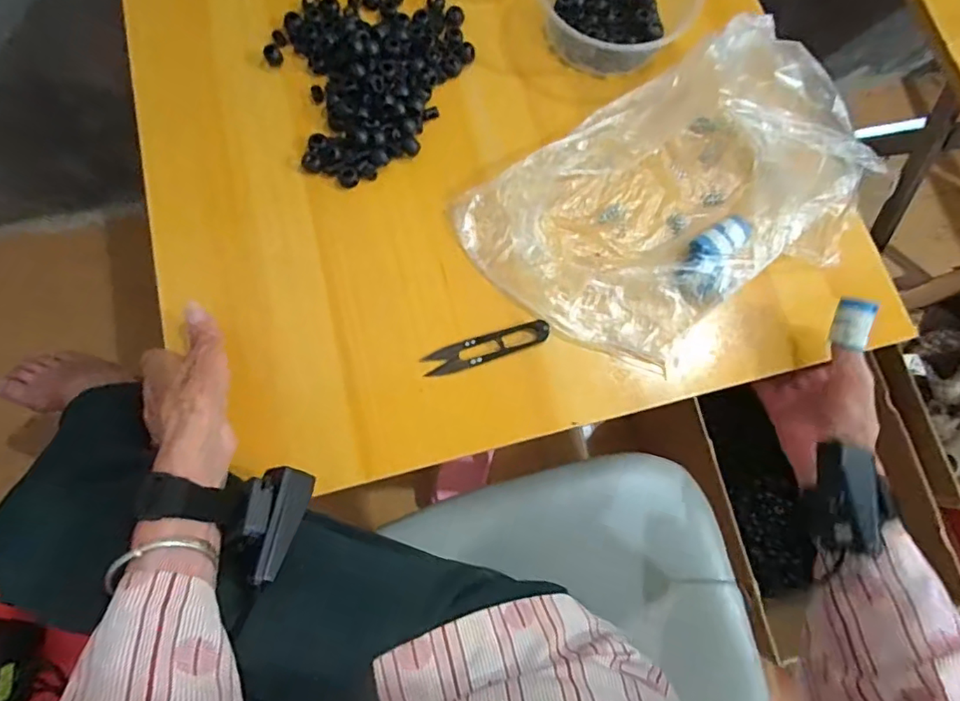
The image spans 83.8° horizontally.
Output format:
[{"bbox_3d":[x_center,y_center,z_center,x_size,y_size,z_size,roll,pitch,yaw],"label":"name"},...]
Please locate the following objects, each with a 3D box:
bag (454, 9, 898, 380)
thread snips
[{"bbox_3d":[0.152,-0.120,0.429,0.295,0.067,0.197,-31,79,-9],"label":"bag"},{"bbox_3d":[0.006,-0.003,0.424,0.102,0.007,0.020,-16,77,-6],"label":"thread snips"}]

